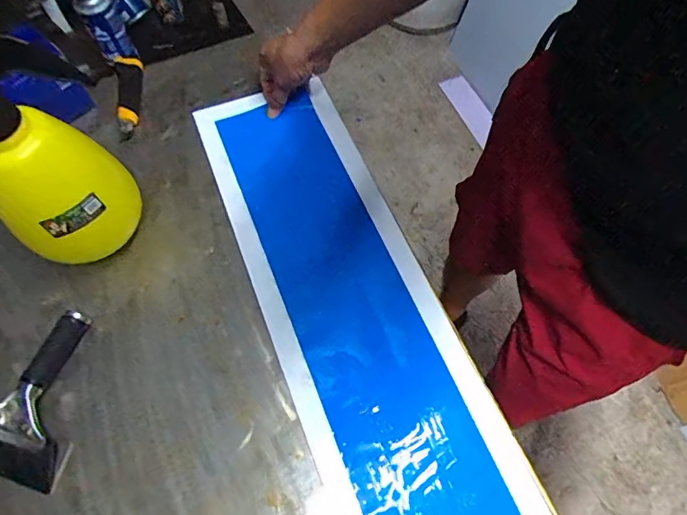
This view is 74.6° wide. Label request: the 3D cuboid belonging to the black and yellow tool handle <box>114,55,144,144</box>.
[{"bbox_3d":[-0.318,-0.242,0.672,0.038,0.026,0.148,-11,65,-4],"label":"black and yellow tool handle"}]

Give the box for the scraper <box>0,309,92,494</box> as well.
[{"bbox_3d":[-0.324,0.144,0.486,0.114,0.029,0.171,18,65,8],"label":"scraper"}]

